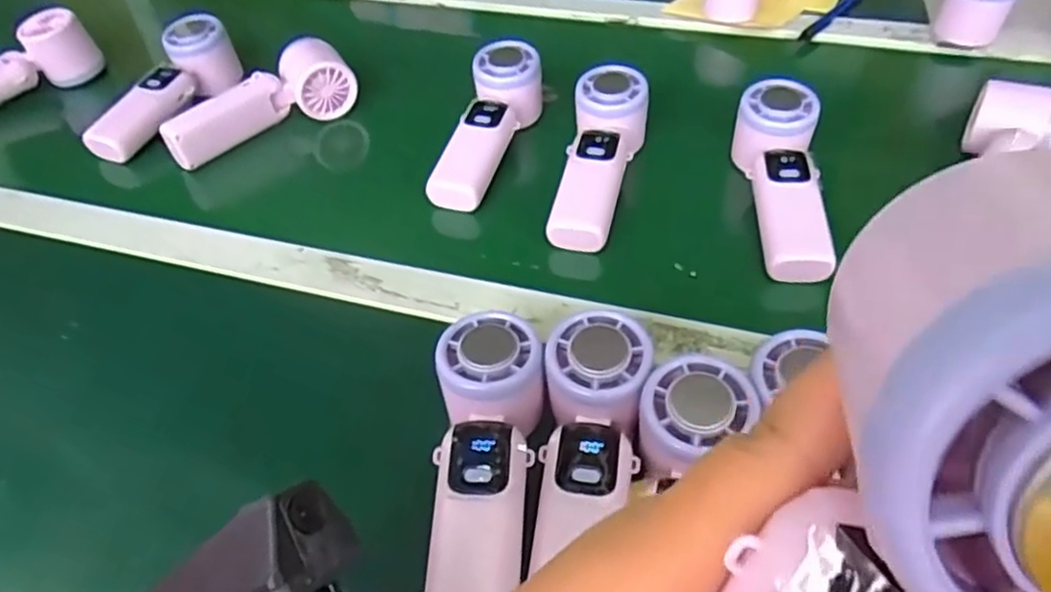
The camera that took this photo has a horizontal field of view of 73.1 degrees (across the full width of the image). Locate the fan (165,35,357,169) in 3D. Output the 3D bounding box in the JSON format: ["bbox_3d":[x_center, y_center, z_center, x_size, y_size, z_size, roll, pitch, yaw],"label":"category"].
[{"bbox_3d":[-0.233,-0.170,0.618,0.164,0.050,0.046,-29,52,-21],"label":"fan"}]

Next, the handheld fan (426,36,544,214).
[{"bbox_3d":[-0.026,-0.135,0.573,0.063,0.063,0.168,8,48,12],"label":"handheld fan"}]

